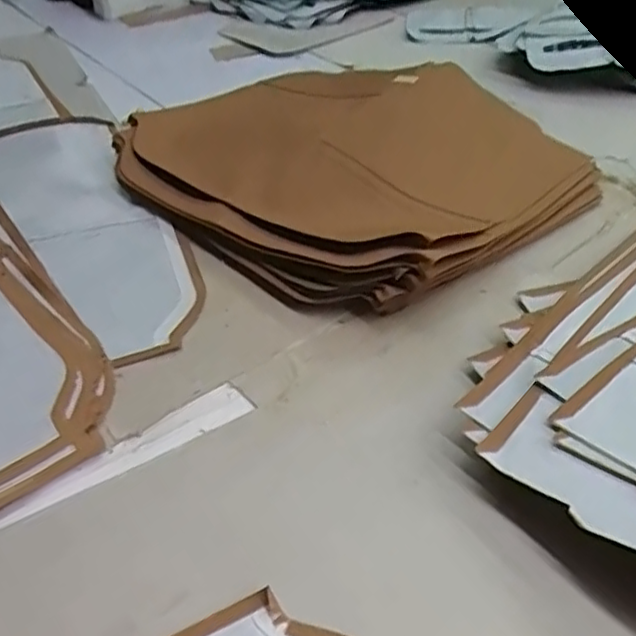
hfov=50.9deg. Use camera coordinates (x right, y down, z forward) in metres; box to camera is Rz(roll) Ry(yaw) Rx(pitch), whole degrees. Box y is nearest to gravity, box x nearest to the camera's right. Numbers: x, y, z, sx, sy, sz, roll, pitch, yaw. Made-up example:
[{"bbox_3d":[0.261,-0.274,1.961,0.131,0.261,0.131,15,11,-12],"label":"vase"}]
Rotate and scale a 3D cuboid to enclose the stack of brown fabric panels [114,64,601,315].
[{"bbox_3d":[0.009,-0.167,0.659,0.323,0.054,0.415,-32,48,-28],"label":"stack of brown fabric panels"}]

